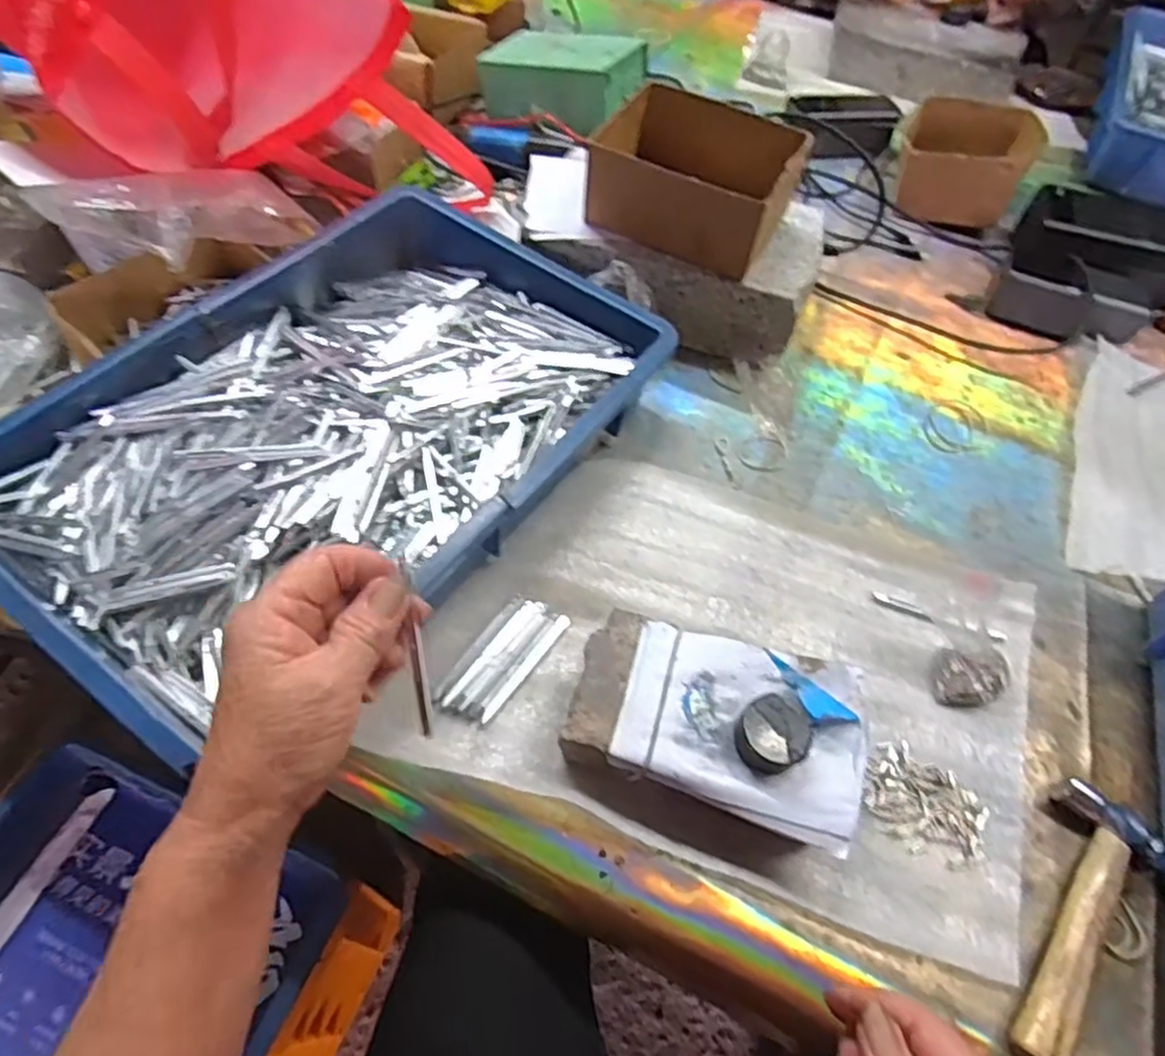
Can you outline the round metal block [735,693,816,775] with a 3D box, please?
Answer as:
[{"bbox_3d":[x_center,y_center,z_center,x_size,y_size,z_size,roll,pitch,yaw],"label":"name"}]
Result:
[{"bbox_3d":[0.108,0.114,0.400,0.038,0.021,0.042,27,58,13],"label":"round metal block"}]

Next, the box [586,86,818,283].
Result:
[{"bbox_3d":[0.097,-0.296,0.598,0.158,0.069,0.125,25,57,12],"label":"box"}]

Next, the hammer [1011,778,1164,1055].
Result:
[{"bbox_3d":[0.269,0.213,0.397,0.057,0.018,0.157,40,62,20],"label":"hammer"}]

